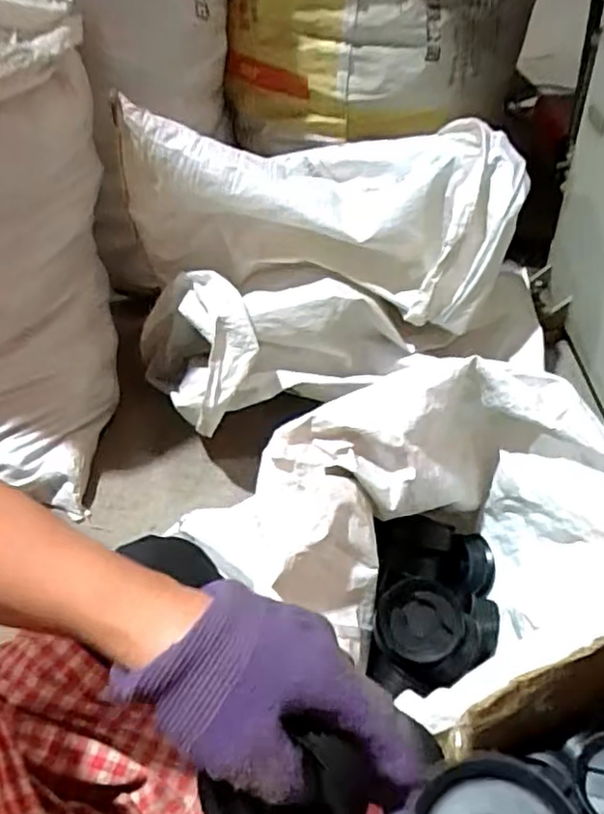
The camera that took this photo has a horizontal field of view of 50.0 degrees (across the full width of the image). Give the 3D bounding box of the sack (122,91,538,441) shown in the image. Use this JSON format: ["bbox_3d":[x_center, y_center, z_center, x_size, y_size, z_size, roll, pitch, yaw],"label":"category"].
[{"bbox_3d":[0.033,-0.207,1.035,0.684,0.388,0.412,-2,47,4],"label":"sack"}]

